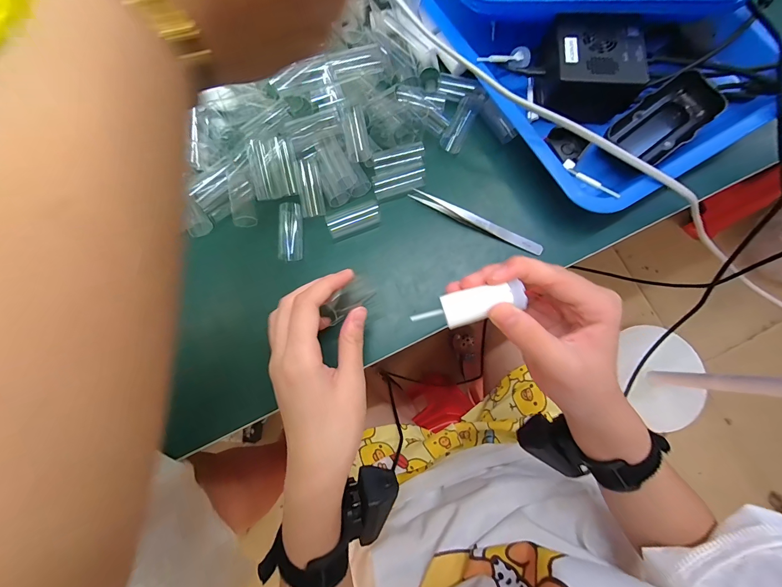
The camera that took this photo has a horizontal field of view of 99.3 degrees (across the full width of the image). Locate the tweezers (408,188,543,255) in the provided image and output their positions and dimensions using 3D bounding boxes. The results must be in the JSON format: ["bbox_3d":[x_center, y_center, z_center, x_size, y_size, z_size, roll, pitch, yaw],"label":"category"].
[{"bbox_3d":[0.078,-0.066,0.304,0.128,0.010,0.012,25,80,5],"label":"tweezers"}]

